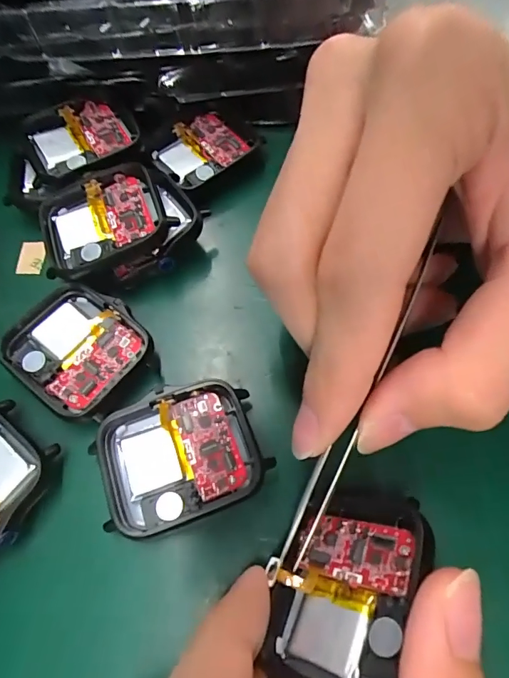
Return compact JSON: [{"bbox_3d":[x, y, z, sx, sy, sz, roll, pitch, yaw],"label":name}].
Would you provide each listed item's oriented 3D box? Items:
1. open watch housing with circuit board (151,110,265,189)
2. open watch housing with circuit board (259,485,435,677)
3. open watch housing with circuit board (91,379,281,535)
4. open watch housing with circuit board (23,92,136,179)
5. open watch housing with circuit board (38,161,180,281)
[{"bbox_3d":[-0.020,-0.081,0.182,0.040,0.005,0.035,-35,67,-14],"label":"open watch housing with circuit board"},{"bbox_3d":[0.020,0.056,0.101,0.034,0.011,0.047,-5,43,46],"label":"open watch housing with circuit board"},{"bbox_3d":[-0.021,0.032,0.126,0.045,0.007,0.038,-22,64,-8],"label":"open watch housing with circuit board"},{"bbox_3d":[-0.068,-0.081,0.173,0.043,0.007,0.041,-29,65,-11],"label":"open watch housing with circuit board"},{"bbox_3d":[-0.054,-0.042,0.154,0.043,0.011,0.038,-21,64,-7],"label":"open watch housing with circuit board"}]

